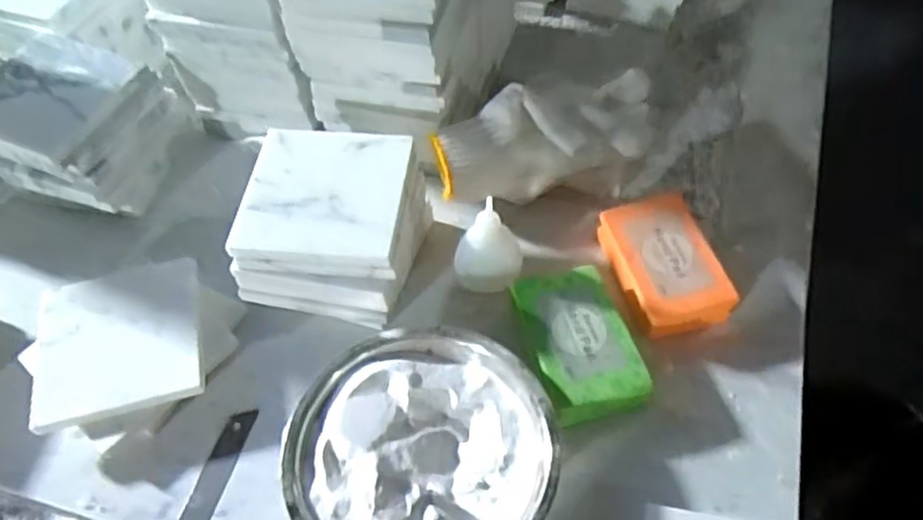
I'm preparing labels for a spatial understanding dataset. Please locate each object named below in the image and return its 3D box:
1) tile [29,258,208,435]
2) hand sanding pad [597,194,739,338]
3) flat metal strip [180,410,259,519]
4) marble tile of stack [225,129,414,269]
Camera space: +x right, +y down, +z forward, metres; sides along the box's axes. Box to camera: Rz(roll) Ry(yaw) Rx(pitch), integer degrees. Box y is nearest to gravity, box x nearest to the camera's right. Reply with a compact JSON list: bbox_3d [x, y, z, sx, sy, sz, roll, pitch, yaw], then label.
[{"bbox_3d":[-0.218,0.048,0.442,0.101,0.014,0.100,-12,58,-8],"label":"tile"},{"bbox_3d":[0.136,0.003,0.466,0.056,0.024,0.096,-13,58,-8],"label":"hand sanding pad"},{"bbox_3d":[-0.152,0.138,0.420,0.019,0.008,0.099,13,58,8],"label":"flat metal strip"},{"bbox_3d":[-0.085,-0.042,0.437,0.098,0.011,0.095,6,57,4],"label":"marble tile of stack"}]

